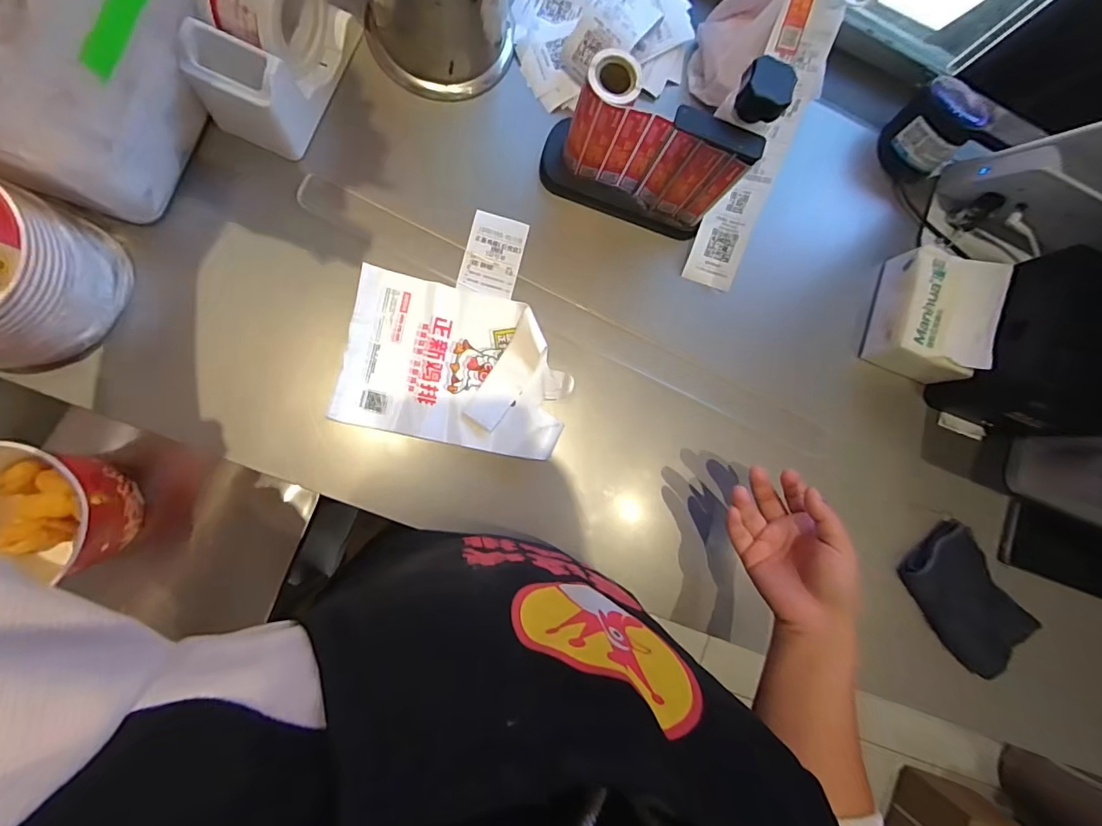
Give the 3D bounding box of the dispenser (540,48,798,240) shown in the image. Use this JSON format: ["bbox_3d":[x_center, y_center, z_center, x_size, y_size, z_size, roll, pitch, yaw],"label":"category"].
[{"bbox_3d":[0.088,-0.244,0.447,0.165,0.168,0.068,14,85,-8],"label":"dispenser"}]

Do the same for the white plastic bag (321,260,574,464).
[{"bbox_3d":[-0.088,-0.046,0.482,0.206,0.028,0.149,12,85,-8],"label":"white plastic bag"}]

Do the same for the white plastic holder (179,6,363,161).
[{"bbox_3d":[-0.249,-0.328,0.446,0.088,0.086,0.153,21,84,-7],"label":"white plastic holder"}]

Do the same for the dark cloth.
[{"bbox_3d":[0.457,0.204,0.552,0.095,0.037,0.152,-35,93,-9],"label":"dark cloth"}]

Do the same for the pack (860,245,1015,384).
[{"bbox_3d":[0.413,-0.107,0.542,0.093,0.067,0.132,15,85,-8],"label":"pack"}]

